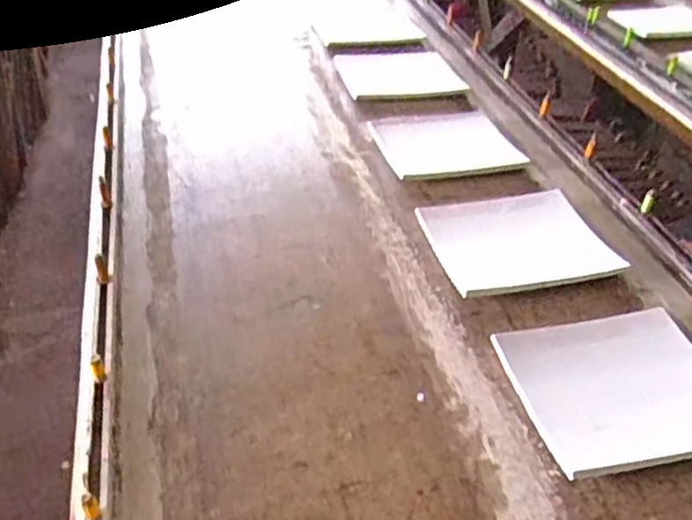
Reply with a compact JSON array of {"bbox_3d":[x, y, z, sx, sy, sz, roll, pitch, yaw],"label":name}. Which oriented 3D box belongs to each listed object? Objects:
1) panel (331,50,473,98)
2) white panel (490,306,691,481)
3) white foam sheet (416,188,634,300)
[{"bbox_3d":[0.121,-0.451,1.605,0.263,0.030,0.230,-1,41,-8],"label":"panel"},{"bbox_3d":[0.363,0.160,0.886,0.267,0.032,0.220,-5,41,-12],"label":"white panel"},{"bbox_3d":[0.278,-0.033,1.120,0.267,0.045,0.226,-4,41,-11],"label":"white foam sheet"}]

